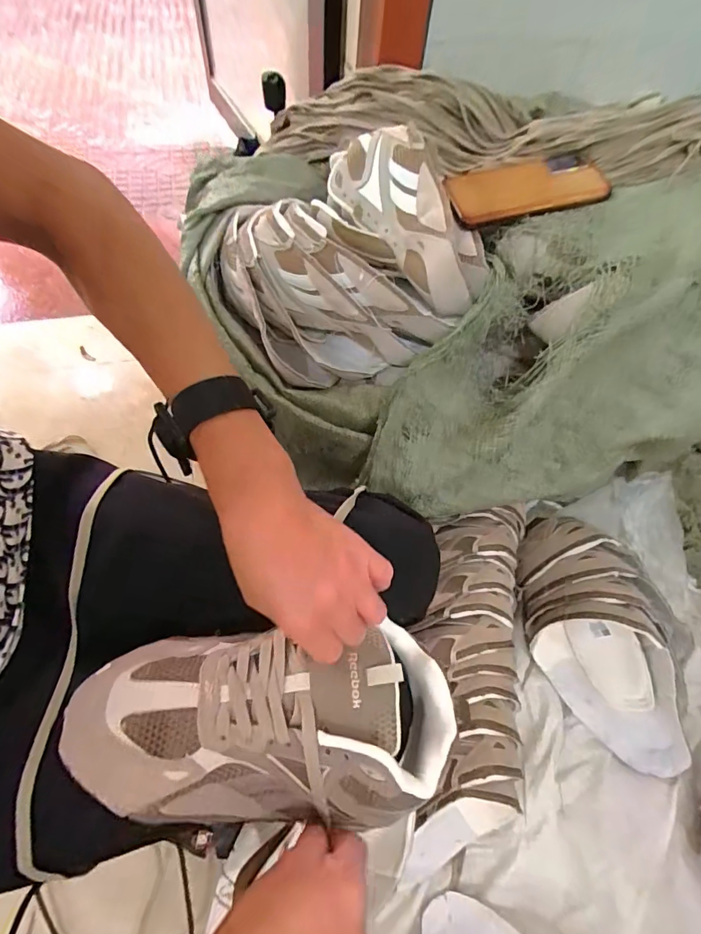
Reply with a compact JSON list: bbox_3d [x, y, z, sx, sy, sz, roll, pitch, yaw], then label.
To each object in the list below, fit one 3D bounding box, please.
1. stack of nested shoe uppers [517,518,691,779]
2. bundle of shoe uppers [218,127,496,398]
[{"bbox_3d":[0.343,0.235,0.620,0.149,0.144,0.333,-5,60,-7],"label":"stack of nested shoe uppers"},{"bbox_3d":[-0.015,-0.227,0.523,0.234,0.181,0.253,-19,63,-15],"label":"bundle of shoe uppers"}]

